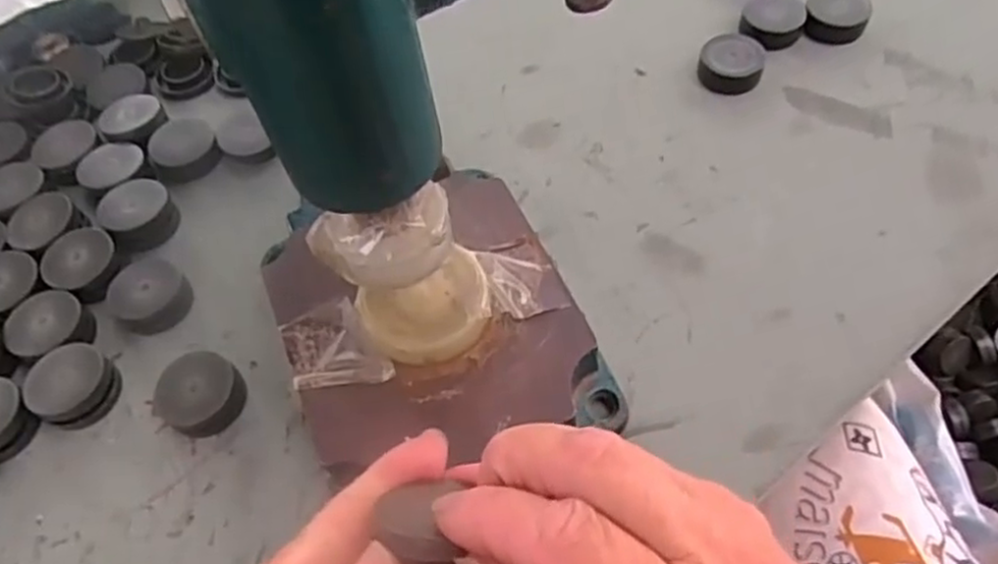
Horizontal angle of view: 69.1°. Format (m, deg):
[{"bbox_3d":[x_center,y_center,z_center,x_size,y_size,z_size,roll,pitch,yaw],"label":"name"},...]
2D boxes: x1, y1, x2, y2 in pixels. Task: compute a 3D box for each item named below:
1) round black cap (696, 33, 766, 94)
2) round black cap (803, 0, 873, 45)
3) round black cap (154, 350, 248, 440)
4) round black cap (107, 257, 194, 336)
[{"bbox_3d":[0.121,-0.115,0.379,0.032,0.014,0.029,-3,58,2],"label":"round black cap"},{"bbox_3d":[0.182,-0.143,0.390,0.032,0.014,0.031,-2,58,3],"label":"round black cap"},{"bbox_3d":[-0.124,0.046,0.300,0.031,0.016,0.031,11,59,11],"label":"round black cap"},{"bbox_3d":[-0.159,0.006,0.329,0.037,0.009,0.033,39,68,24],"label":"round black cap"}]

